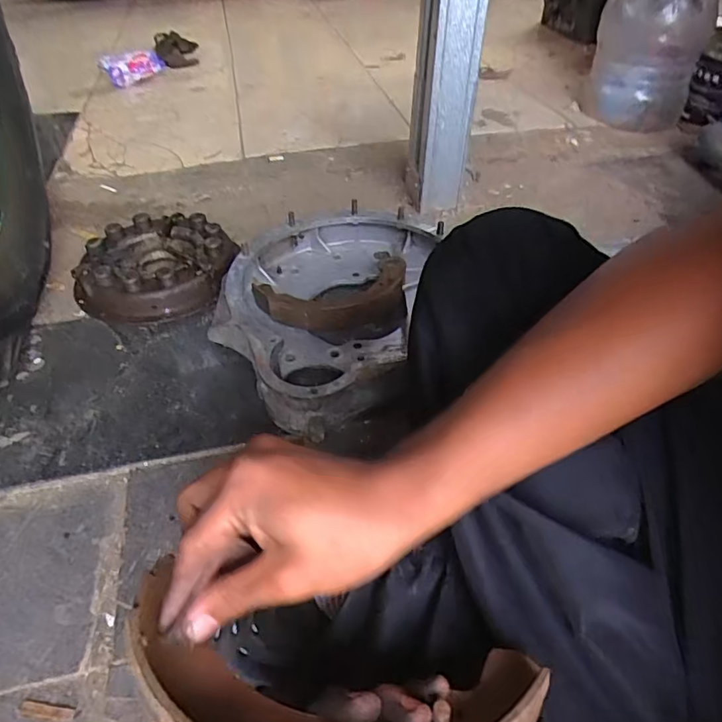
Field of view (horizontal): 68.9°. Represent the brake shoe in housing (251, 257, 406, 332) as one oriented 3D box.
[{"bbox_3d":[-0.032,-0.103,0.766,0.230,0.041,0.134,-15,47,-13],"label":"brake shoe in housing"}]

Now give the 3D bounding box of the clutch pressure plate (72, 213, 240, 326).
[{"bbox_3d":[-0.324,-0.152,0.826,0.218,0.060,0.216,0,46,0],"label":"clutch pressure plate"}]

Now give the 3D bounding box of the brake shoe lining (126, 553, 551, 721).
[{"bbox_3d":[-0.020,0.149,0.254,0.217,0.028,0.088,11,37,7],"label":"brake shoe lining"}]

